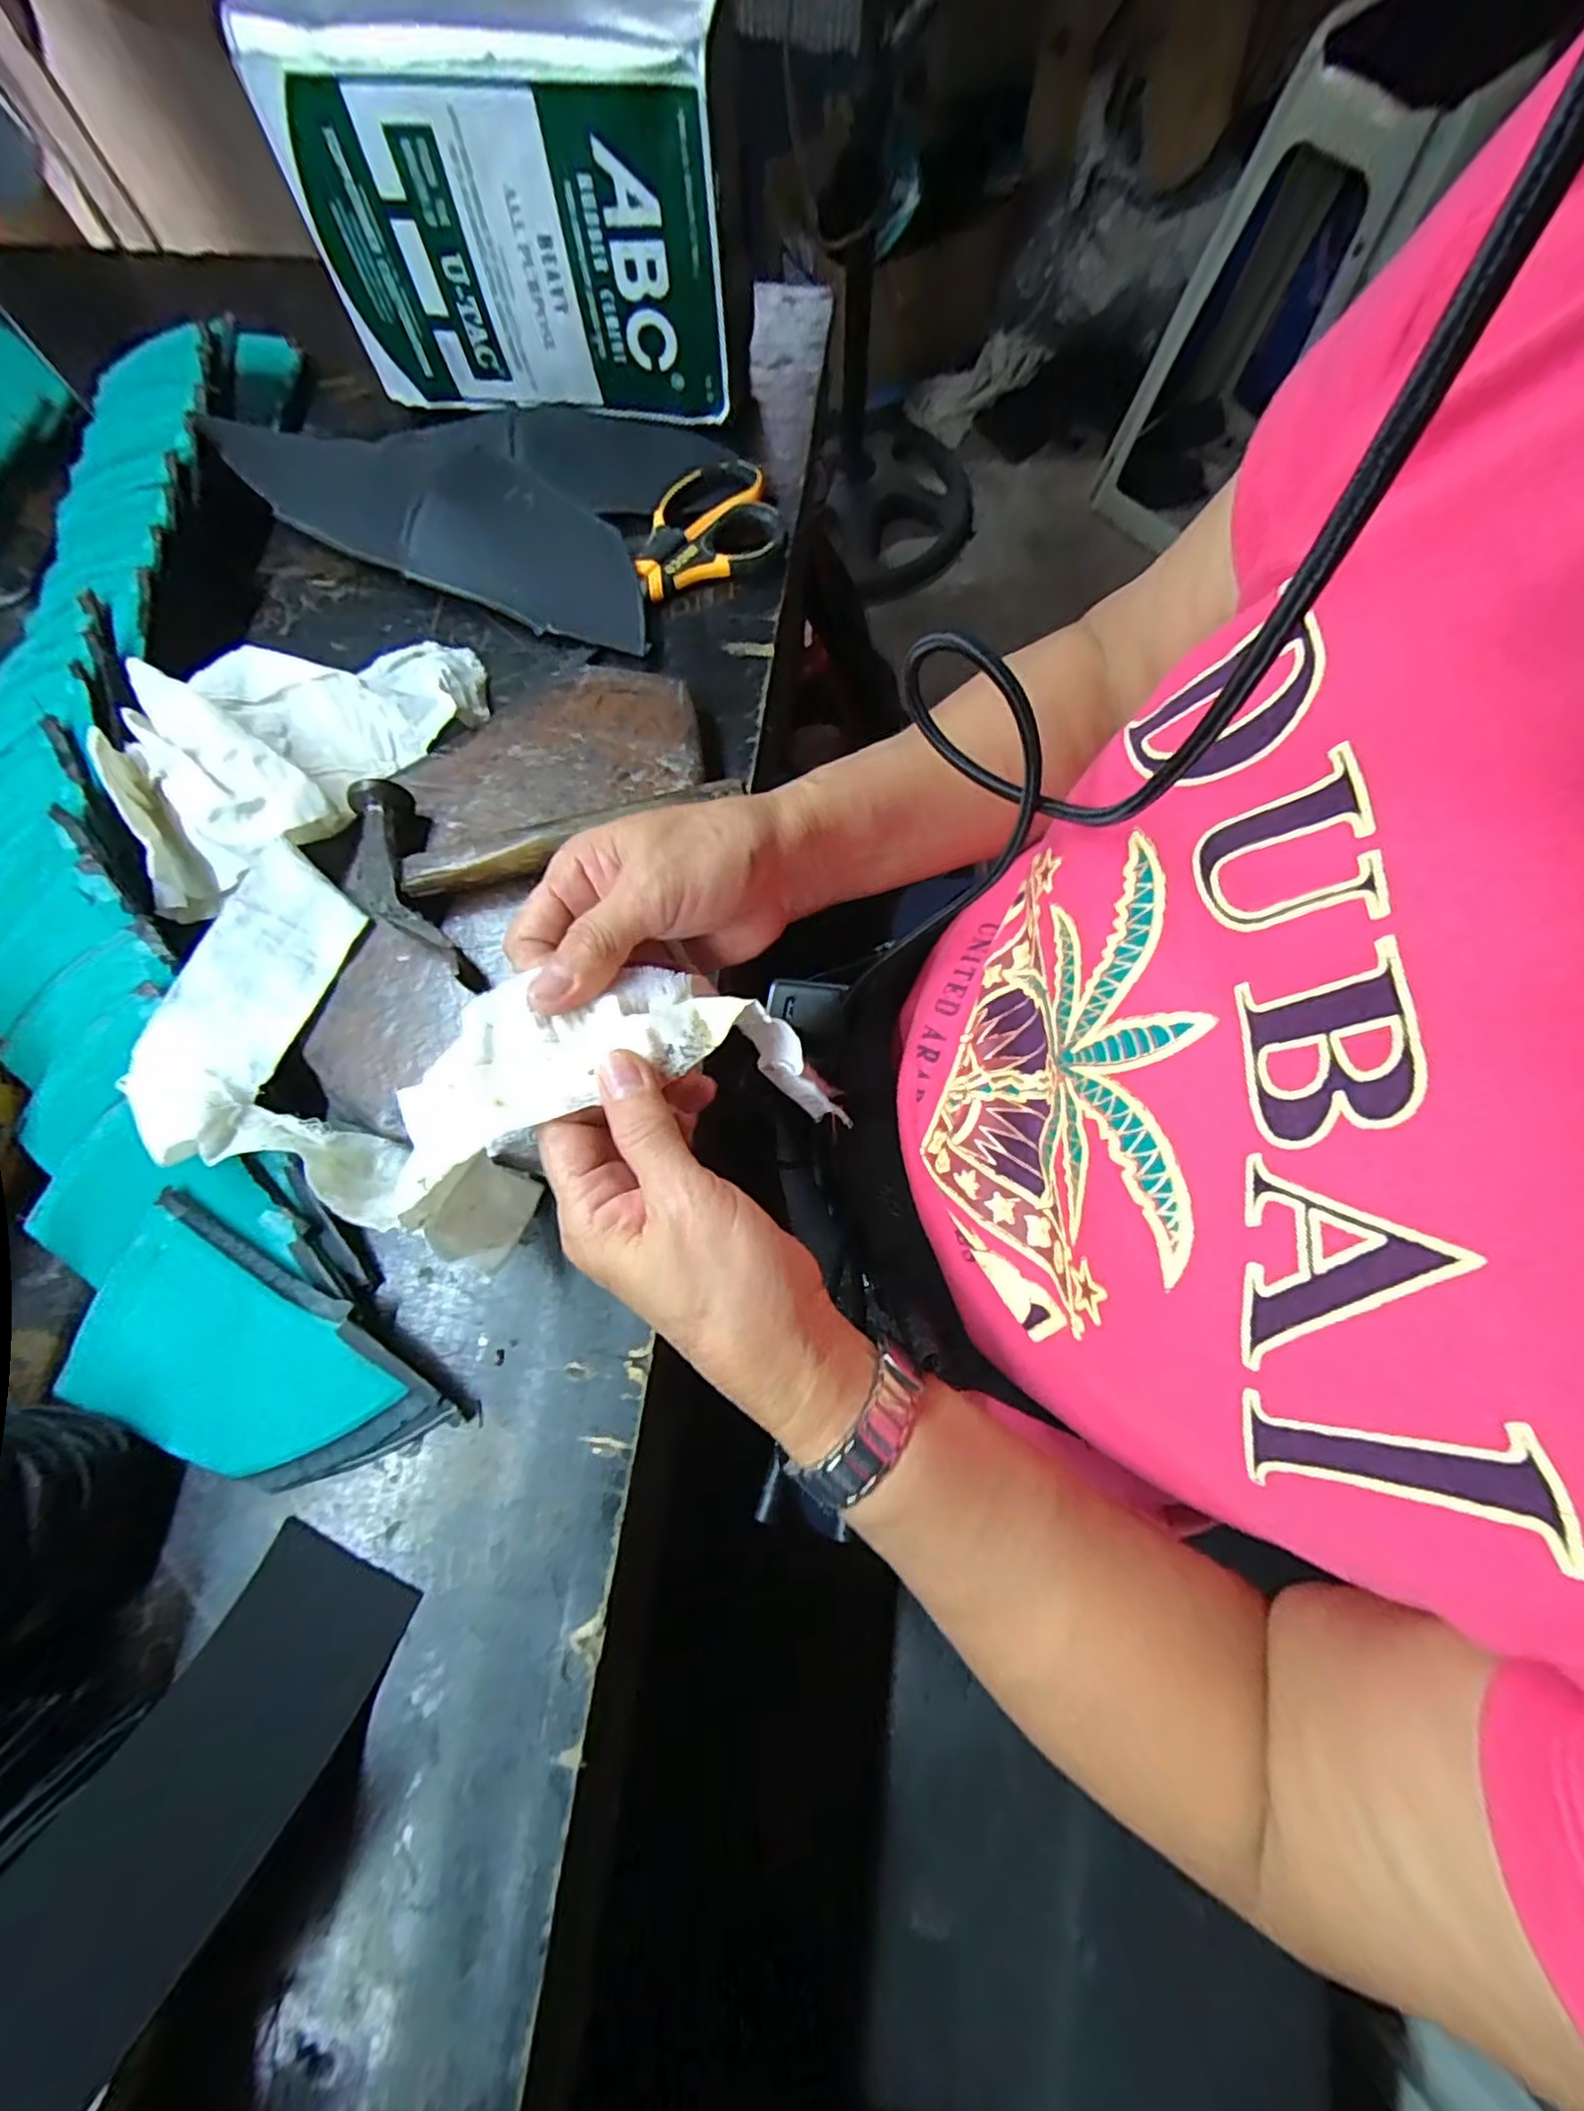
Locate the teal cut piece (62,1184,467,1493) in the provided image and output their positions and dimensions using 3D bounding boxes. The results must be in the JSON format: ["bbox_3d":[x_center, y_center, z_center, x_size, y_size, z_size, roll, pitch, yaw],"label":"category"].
[{"bbox_3d":[-0.226,0.132,0.290,0.151,0.020,0.084,29,77,10],"label":"teal cut piece"}]

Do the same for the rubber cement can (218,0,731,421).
[{"bbox_3d":[-0.145,-0.471,0.397,0.229,0.159,0.090,9,74,5],"label":"rubber cement can"}]

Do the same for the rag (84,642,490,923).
[{"bbox_3d":[-0.257,-0.163,0.357,0.104,0.066,0.202,38,78,12],"label":"rag"}]

